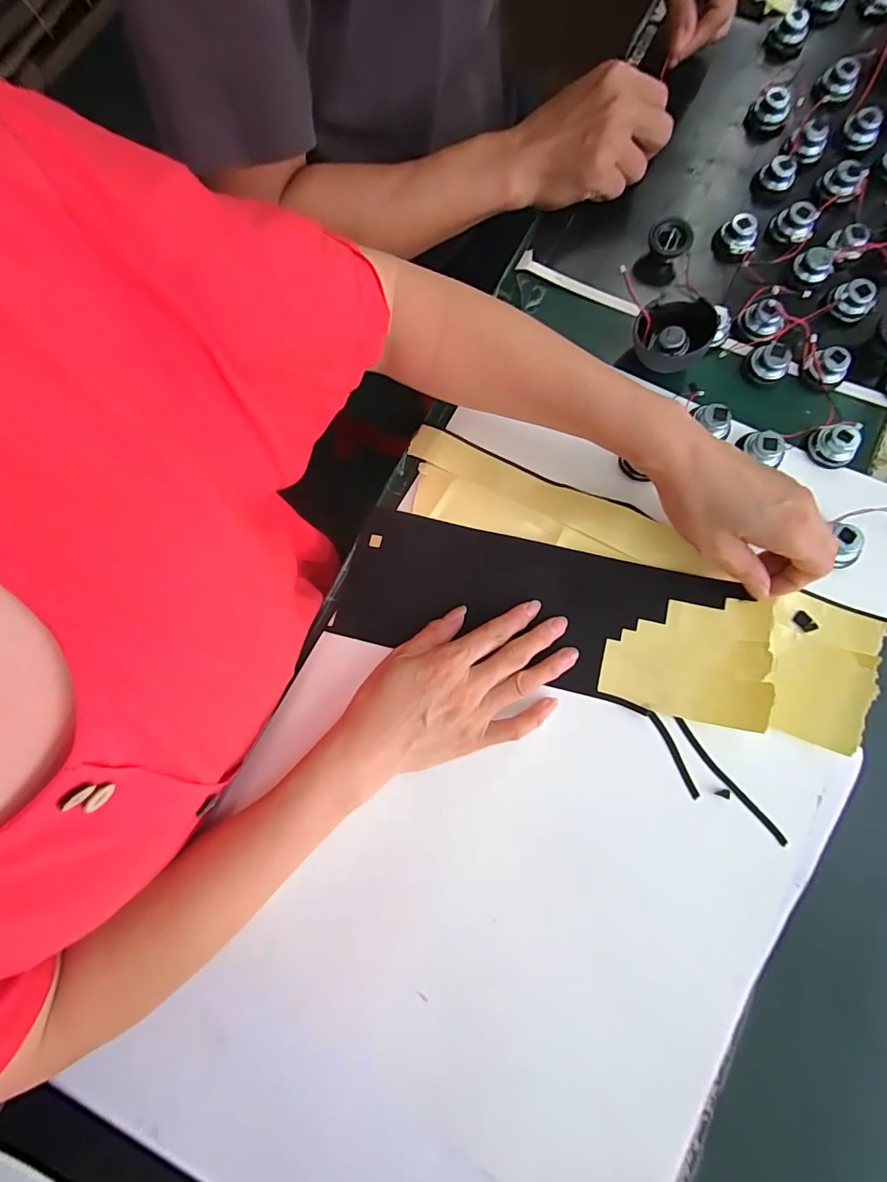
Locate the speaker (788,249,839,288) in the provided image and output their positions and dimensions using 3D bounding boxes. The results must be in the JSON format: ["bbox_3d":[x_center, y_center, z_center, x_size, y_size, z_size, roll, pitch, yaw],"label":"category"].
[{"bbox_3d":[0.323,-0.283,0.404,0.030,0.013,0.030,15,79,6],"label":"speaker"}]

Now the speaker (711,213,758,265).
[{"bbox_3d":[0.262,-0.317,0.416,0.030,0.021,0.030,-22,78,-2],"label":"speaker"}]

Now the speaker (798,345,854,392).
[{"bbox_3d":[0.319,-0.185,0.387,0.029,0.022,0.031,-39,79,-6],"label":"speaker"}]

